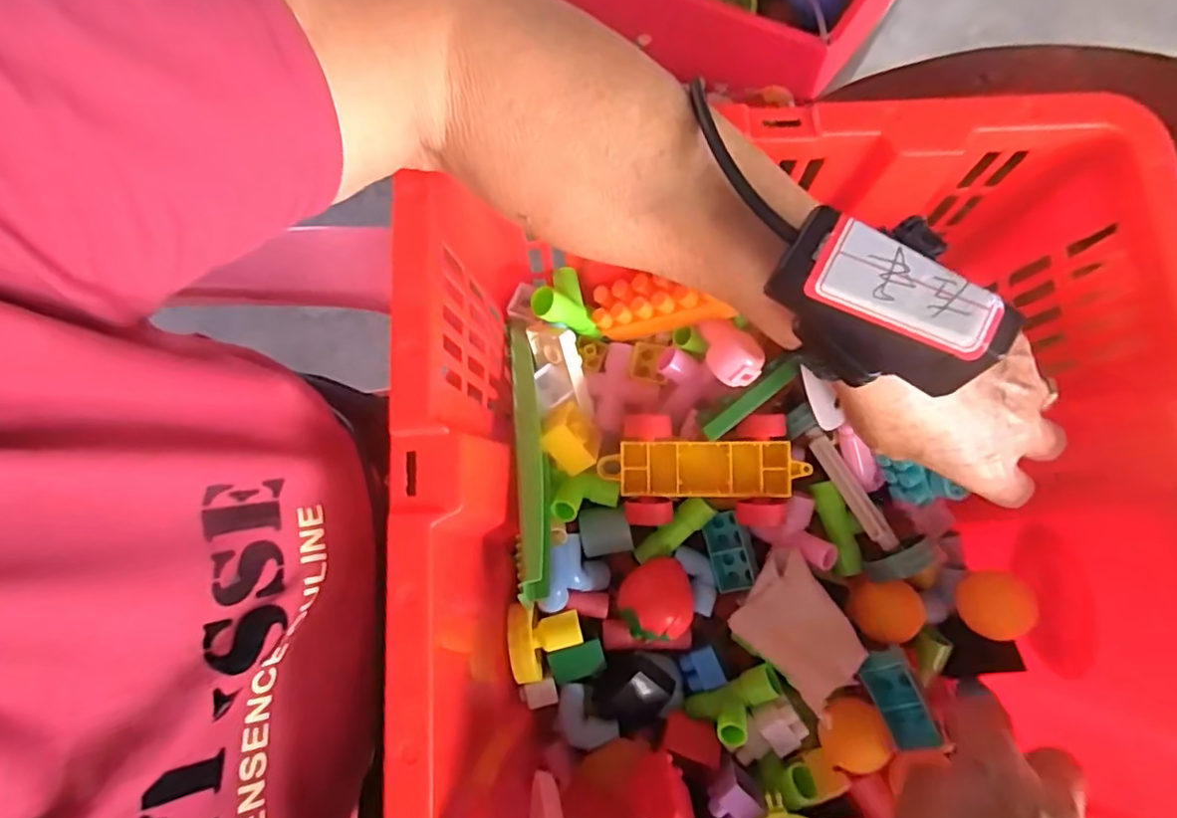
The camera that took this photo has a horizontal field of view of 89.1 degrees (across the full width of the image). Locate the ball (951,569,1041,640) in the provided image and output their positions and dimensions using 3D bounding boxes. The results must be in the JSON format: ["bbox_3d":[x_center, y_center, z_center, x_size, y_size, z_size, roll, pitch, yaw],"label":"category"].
[{"bbox_3d":[0.232,0.113,0.344,0.035,0.044,0.036,0,80,0],"label":"ball"}]

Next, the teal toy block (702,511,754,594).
[{"bbox_3d":[0.087,0.089,0.374,0.023,0.014,0.046,-11,80,-2],"label":"teal toy block"}]

